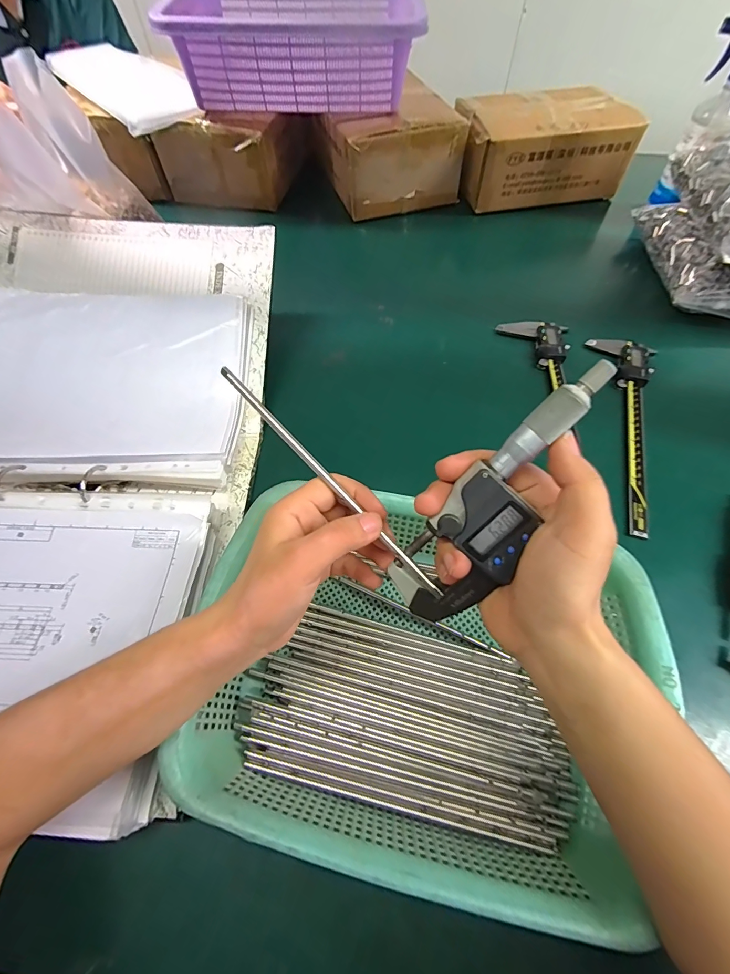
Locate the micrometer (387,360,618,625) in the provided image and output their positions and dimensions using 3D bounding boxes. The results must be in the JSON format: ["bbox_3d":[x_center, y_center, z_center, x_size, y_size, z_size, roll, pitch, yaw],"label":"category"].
[{"bbox_3d":[0.066,0.009,0.201,0.048,0.024,0.155,36,110,20],"label":"micrometer"}]

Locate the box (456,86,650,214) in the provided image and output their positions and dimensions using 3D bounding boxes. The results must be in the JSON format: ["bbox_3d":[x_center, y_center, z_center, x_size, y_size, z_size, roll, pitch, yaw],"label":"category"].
[{"bbox_3d":[0.290,-0.575,0.670,0.271,0.105,0.165,-7,59,-4],"label":"box"}]

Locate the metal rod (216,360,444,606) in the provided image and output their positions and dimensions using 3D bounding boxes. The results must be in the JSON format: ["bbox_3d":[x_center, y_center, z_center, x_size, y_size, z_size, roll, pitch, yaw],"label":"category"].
[{"bbox_3d":[-0.018,-0.001,0.237,0.005,0.005,0.176,-39,77,-21],"label":"metal rod"}]

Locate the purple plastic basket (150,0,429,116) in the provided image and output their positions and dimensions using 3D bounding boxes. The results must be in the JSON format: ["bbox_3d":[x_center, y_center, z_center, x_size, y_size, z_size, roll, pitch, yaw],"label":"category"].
[{"bbox_3d":[-0.108,-0.701,0.630,0.344,0.107,0.283,-2,59,-1],"label":"purple plastic basket"}]

